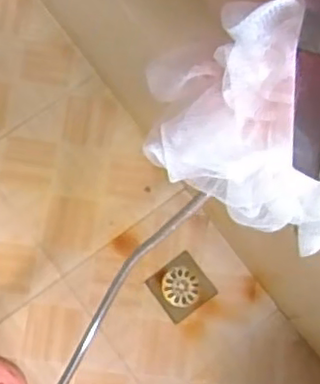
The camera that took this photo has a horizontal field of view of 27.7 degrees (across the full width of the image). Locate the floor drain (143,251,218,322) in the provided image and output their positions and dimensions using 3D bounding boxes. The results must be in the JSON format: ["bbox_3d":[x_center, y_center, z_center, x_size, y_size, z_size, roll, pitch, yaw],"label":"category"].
[{"bbox_3d":[0.042,0.186,1.262,0.102,0.013,0.102,-37,80,-7],"label":"floor drain"}]

